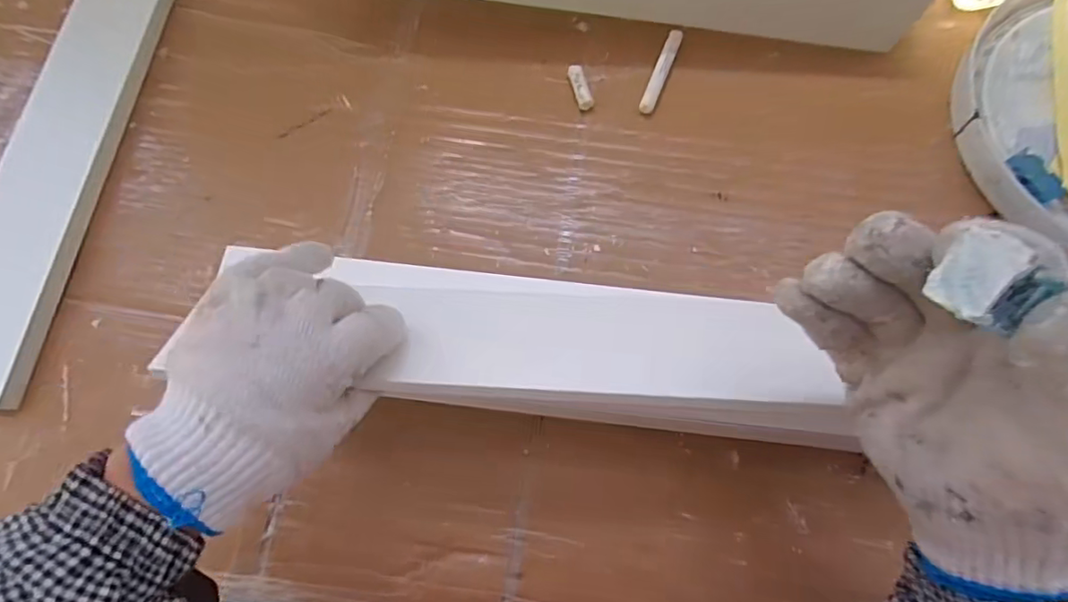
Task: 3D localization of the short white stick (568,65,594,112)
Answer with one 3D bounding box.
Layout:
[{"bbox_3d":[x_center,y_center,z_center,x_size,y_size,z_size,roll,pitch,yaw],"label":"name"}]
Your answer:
[{"bbox_3d":[0.043,-0.195,0.508,0.015,0.012,0.042,-16,72,-4],"label":"short white stick"}]

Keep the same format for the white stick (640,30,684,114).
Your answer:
[{"bbox_3d":[0.117,-0.212,0.510,0.014,0.007,0.094,21,73,8],"label":"white stick"}]

